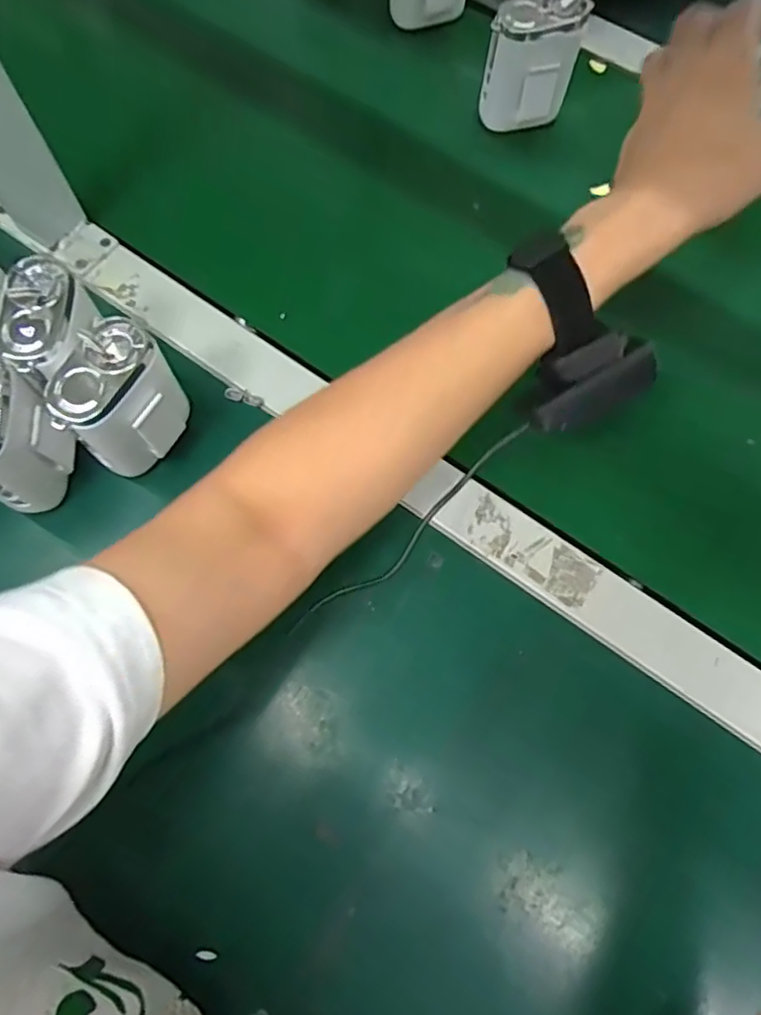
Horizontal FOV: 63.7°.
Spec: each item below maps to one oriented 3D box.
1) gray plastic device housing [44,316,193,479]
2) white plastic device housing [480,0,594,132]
[{"bbox_3d":[-0.154,-0.060,0.370,0.048,0.090,0.067,24,72,7],"label":"gray plastic device housing"},{"bbox_3d":[0.120,-0.347,0.481,0.075,0.079,0.041,-12,72,-6],"label":"white plastic device housing"}]

